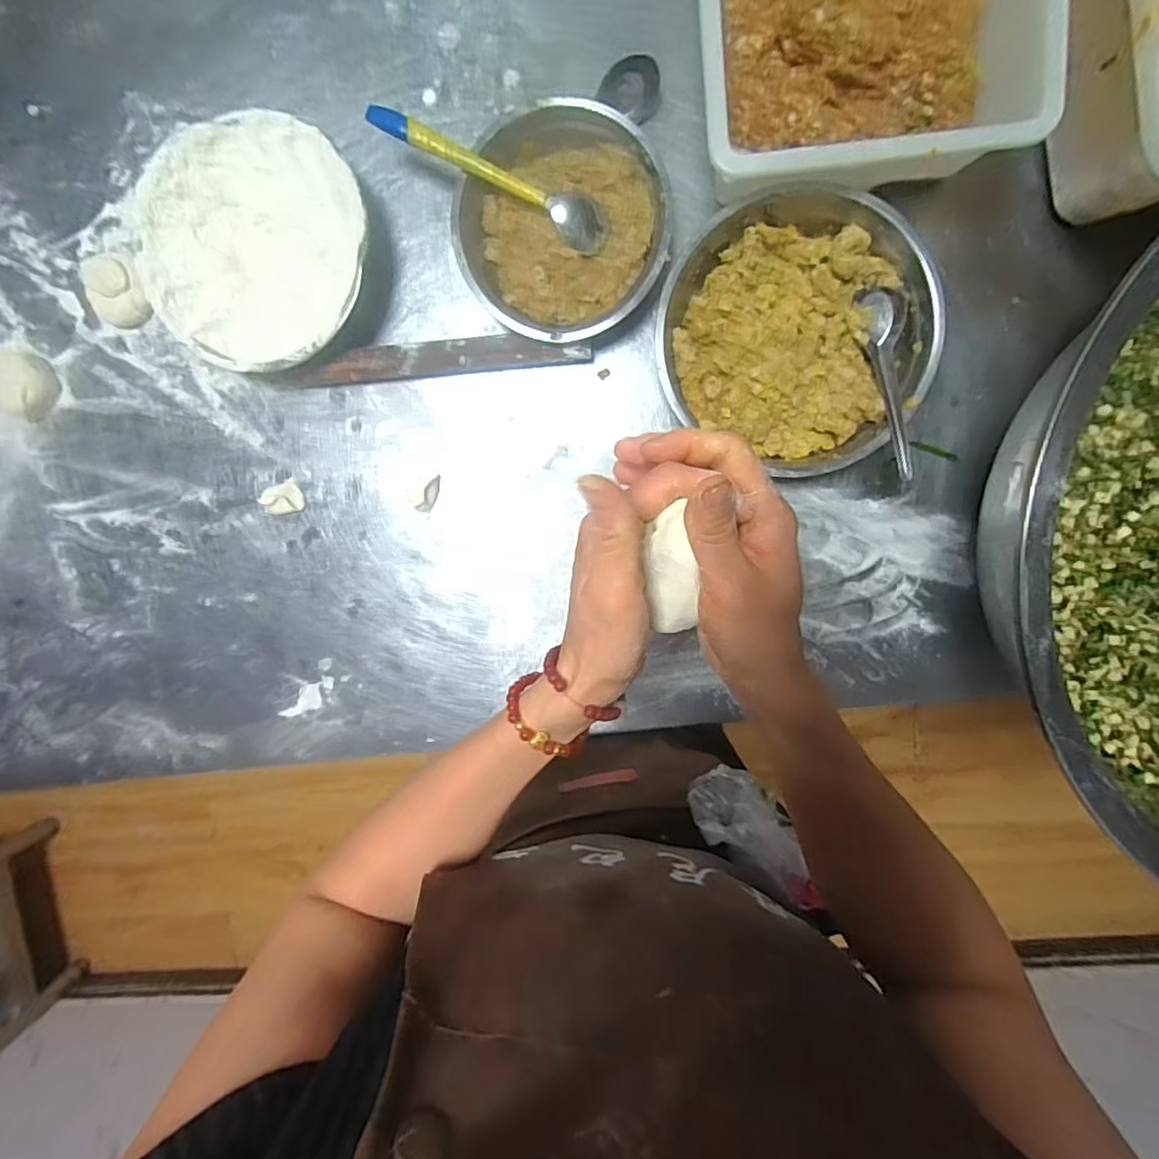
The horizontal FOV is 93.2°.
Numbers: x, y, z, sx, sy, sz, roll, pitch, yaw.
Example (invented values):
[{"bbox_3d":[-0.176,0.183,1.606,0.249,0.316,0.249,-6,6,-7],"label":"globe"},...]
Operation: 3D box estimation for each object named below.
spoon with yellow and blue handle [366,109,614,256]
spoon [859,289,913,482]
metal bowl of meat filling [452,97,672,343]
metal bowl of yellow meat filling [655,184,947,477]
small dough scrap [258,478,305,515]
[{"bbox_3d":[-0.068,-0.335,0.448,0.202,0.031,0.038,28,99,-1],"label":"spoon with yellow and blue handle"},{"bbox_3d":[0.255,-0.158,0.441,0.022,0.026,0.152,-13,96,4],"label":"spoon"},{"bbox_3d":[-0.013,-0.297,0.471,0.170,0.046,0.172,0,98,3],"label":"metal bowl of meat filling"},{"bbox_3d":[0.181,-0.209,0.467,0.216,0.059,0.202,0,98,3],"label":"metal bowl of yellow meat filling"},{"bbox_3d":[-0.289,-0.077,0.532,0.036,0.015,0.031,-28,96,7],"label":"small dough scrap"}]

